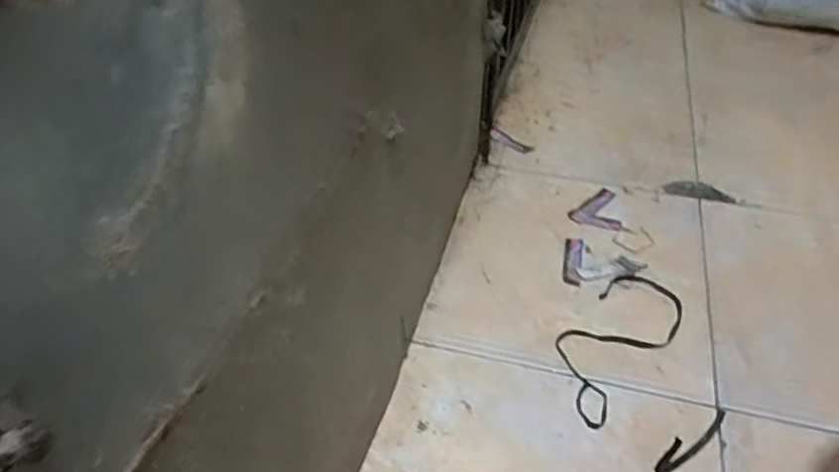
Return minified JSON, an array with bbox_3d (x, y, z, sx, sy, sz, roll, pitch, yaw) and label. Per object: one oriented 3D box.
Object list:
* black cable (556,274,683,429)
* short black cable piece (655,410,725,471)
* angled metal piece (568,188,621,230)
[{"bbox_3d":[0.232,0.122,0.781,0.098,0.010,0.240,33,48,25],"label":"black cable"},{"bbox_3d":[0.284,0.196,0.666,0.116,0.051,0.014,-26,46,-29],"label":"short black cable piece"},{"bbox_3d":[0.262,-0.044,0.993,0.073,0.009,0.101,5,40,5],"label":"angled metal piece"}]

